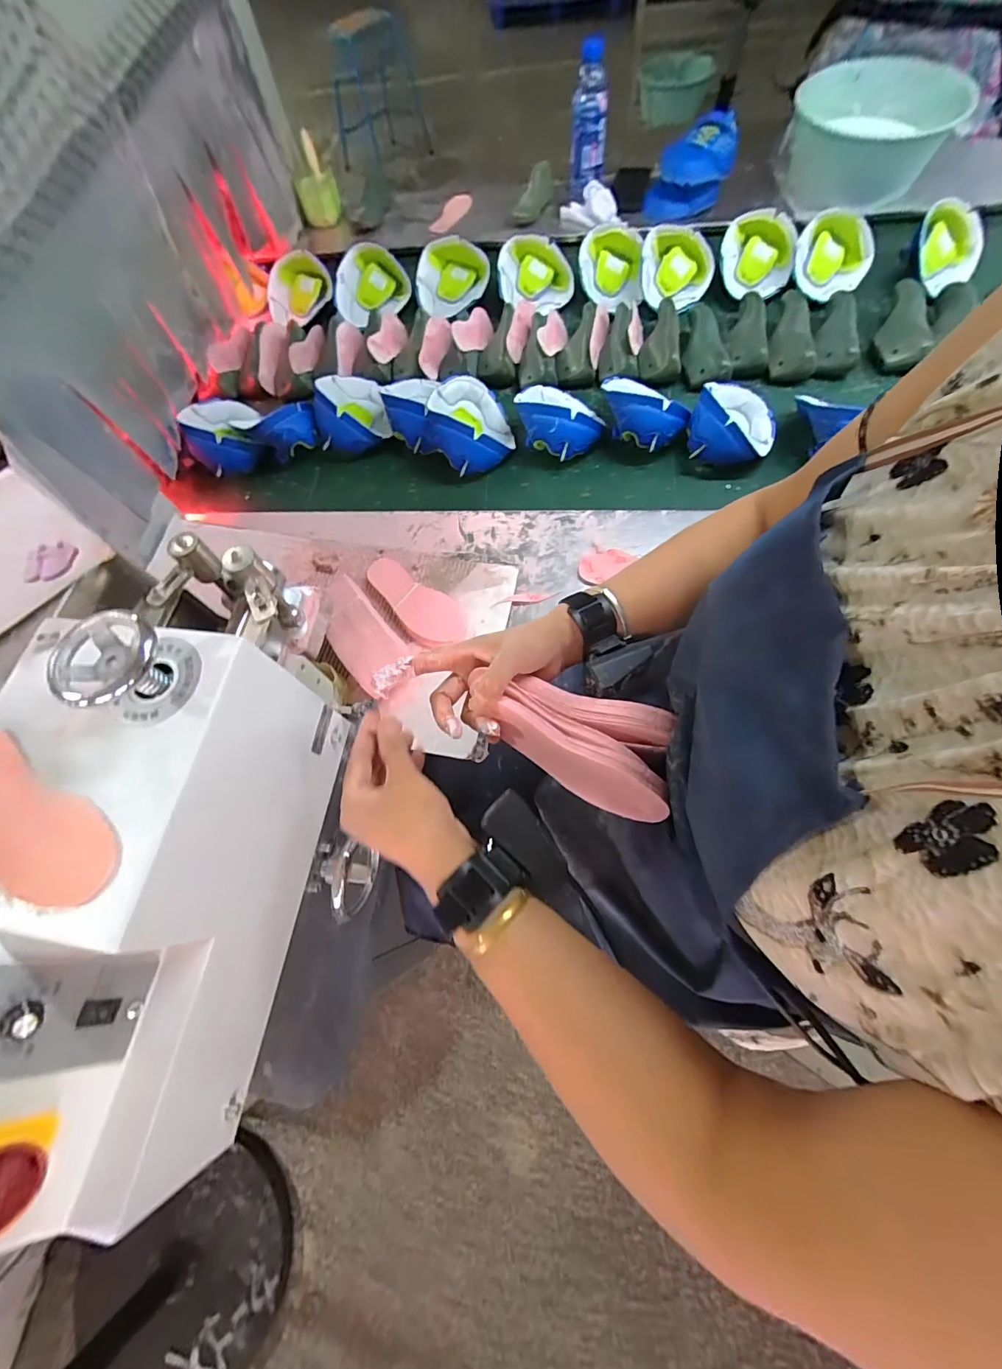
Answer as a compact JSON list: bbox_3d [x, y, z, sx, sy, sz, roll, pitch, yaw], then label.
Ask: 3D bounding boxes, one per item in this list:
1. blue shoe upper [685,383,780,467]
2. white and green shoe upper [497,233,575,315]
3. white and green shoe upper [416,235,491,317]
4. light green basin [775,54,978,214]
[{"bbox_3d":[0.379,-0.429,0.745,0.134,0.064,0.174,24,70,10],"label":"blue shoe upper"},{"bbox_3d":[0.074,-0.844,0.961,0.152,0.063,0.171,3,68,2],"label":"white and green shoe upper"},{"bbox_3d":[-0.101,-0.853,0.977,0.157,0.064,0.149,-11,68,-4],"label":"white and green shoe upper"},{"bbox_3d":[0.757,-1.143,0.968,0.271,0.146,0.253,8,68,4],"label":"light green basin"}]

